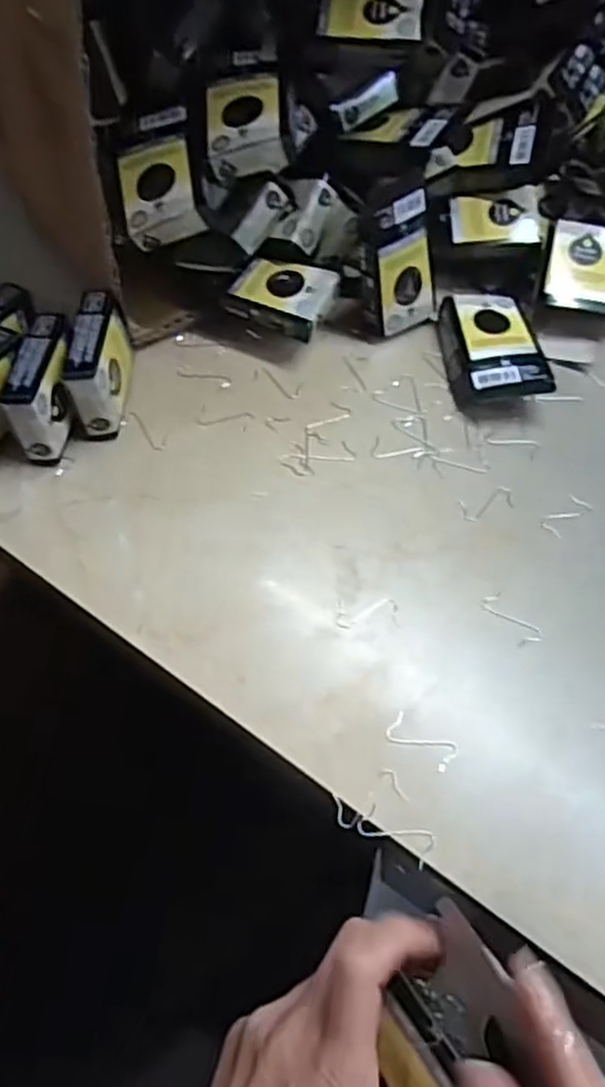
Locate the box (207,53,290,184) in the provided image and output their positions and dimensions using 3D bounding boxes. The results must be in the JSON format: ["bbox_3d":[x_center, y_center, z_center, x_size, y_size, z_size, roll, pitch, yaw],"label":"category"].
[{"bbox_3d":[-0.036,-0.273,0.453,0.045,0.027,0.095,-3,72,-4],"label":"box"}]

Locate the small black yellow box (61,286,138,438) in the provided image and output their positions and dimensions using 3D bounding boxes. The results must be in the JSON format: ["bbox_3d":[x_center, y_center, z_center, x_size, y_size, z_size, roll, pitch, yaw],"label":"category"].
[{"bbox_3d":[-0.124,-0.108,0.451,0.025,0.058,0.074,4,58,0],"label":"small black yellow box"}]

